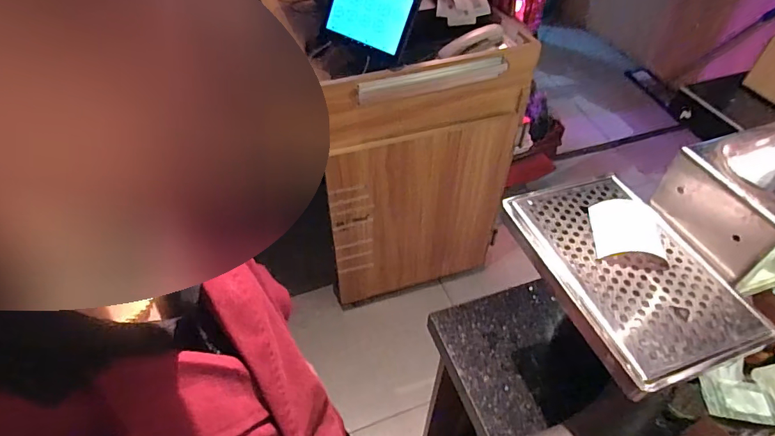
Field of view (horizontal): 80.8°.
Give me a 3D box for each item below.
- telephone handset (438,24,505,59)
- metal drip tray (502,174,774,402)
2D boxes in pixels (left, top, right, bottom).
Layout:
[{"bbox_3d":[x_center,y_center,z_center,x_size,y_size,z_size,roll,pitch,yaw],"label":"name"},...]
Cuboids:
[{"bbox_3d":[0.224,-0.483,1.243,0.182,0.034,0.079,-19,48,3],"label":"telephone handset"},{"bbox_3d":[0.258,0.051,0.502,0.173,0.022,0.247,-15,49,-14],"label":"metal drip tray"}]

